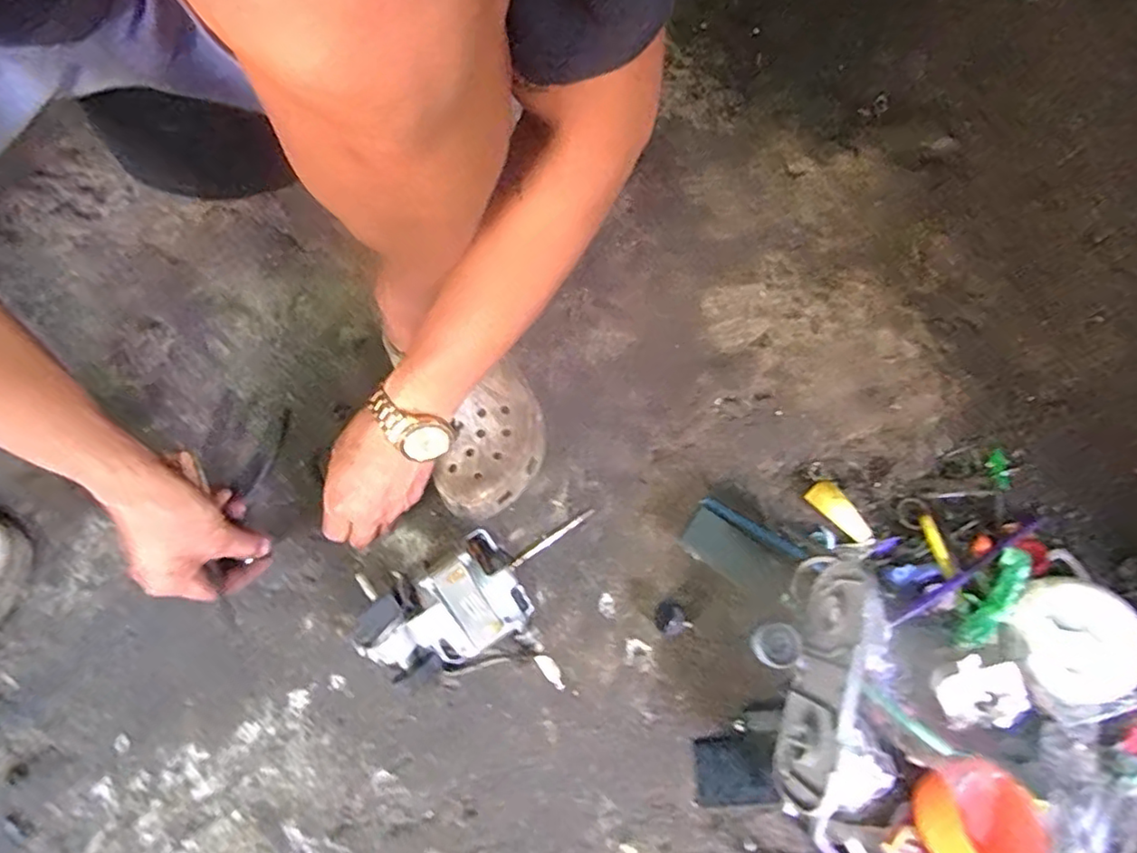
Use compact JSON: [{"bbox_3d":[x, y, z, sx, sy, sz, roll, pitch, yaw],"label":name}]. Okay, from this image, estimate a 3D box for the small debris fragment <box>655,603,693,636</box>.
[{"bbox_3d":[0.090,0.169,0.527,0.024,0.019,0.029,-36,77,-11],"label":"small debris fragment"}]

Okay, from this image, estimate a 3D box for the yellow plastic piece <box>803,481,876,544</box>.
[{"bbox_3d":[0.249,0.081,0.556,0.026,0.022,0.067,-35,77,-11],"label":"yellow plastic piece"}]

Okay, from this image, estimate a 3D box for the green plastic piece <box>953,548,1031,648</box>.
[{"bbox_3d":[0.355,0.147,0.513,0.021,0.036,0.096,38,76,9],"label":"green plastic piece"}]

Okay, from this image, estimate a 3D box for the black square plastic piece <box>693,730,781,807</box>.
[{"bbox_3d":[0.137,0.283,0.501,0.063,0.005,0.053,-1,73,-1],"label":"black square plastic piece"}]

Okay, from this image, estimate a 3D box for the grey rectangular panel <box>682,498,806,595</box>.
[{"bbox_3d":[0.154,0.110,0.547,0.095,0.022,0.057,33,76,8],"label":"grey rectangular panel"}]

